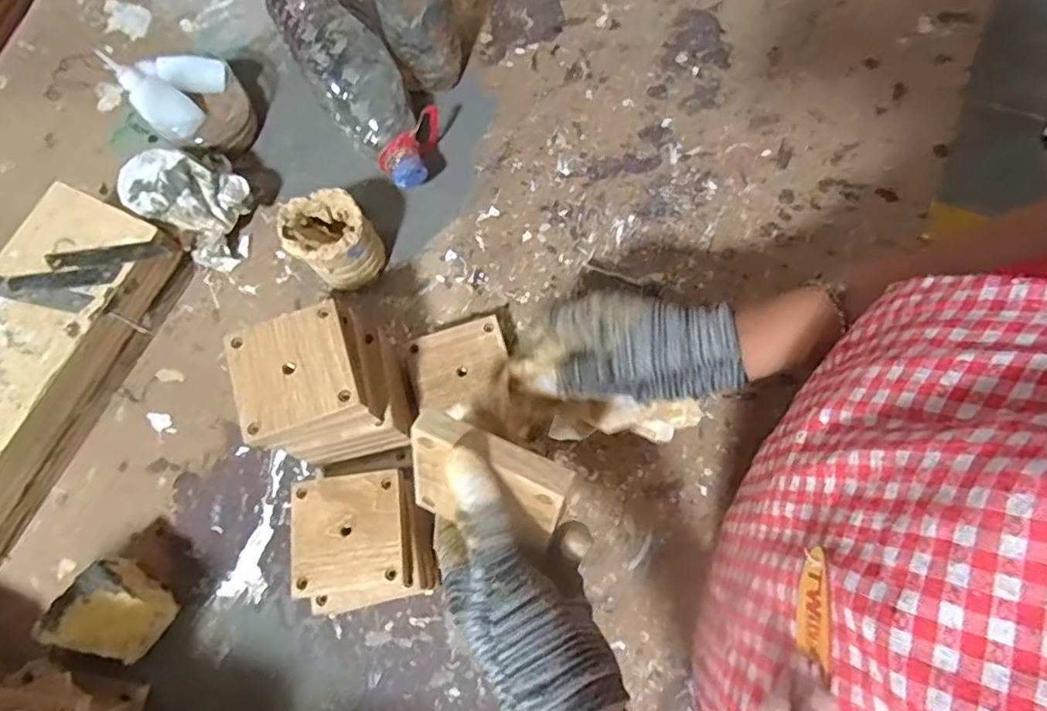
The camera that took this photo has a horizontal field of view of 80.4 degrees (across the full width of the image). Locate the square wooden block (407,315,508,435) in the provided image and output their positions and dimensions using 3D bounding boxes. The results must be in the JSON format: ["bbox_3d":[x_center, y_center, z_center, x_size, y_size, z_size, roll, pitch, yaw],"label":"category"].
[{"bbox_3d":[-0.051,0.018,0.512,0.078,0.018,0.087,-13,74,-2],"label":"square wooden block"}]

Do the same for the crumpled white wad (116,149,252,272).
[{"bbox_3d":[-0.297,-0.138,0.557,0.094,0.075,0.075,33,77,9],"label":"crumpled white wad"}]

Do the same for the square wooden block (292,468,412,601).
[{"bbox_3d":[-0.126,0.128,0.448,0.083,0.012,0.082,-8,73,0],"label":"square wooden block"}]

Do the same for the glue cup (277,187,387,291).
[{"bbox_3d":[-0.163,-0.097,0.540,0.066,0.085,0.067,0,74,0],"label":"glue cup"}]

